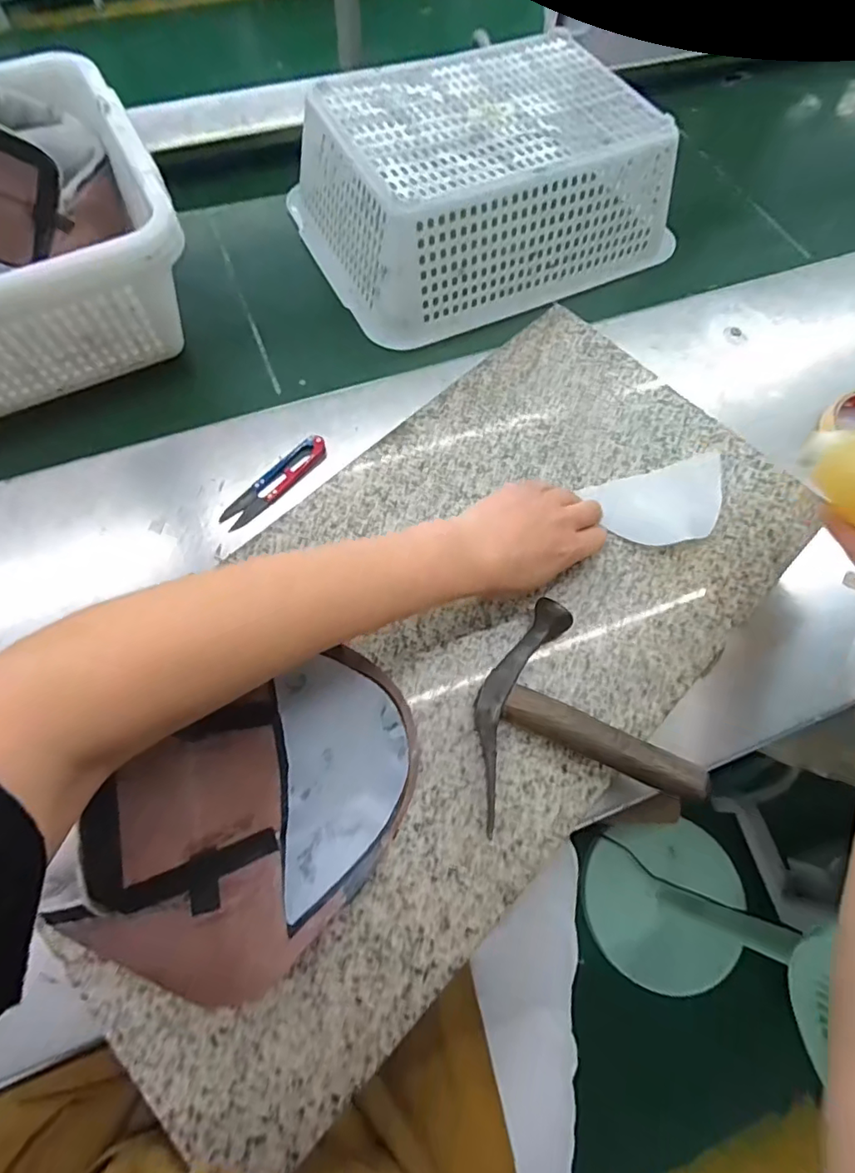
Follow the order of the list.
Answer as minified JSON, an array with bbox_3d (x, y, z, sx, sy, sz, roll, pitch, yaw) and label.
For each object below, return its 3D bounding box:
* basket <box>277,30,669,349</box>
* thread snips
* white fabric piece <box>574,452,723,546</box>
[{"bbox_3d":[0.056,-0.427,0.579,0.355,0.130,0.265,-26,71,-12],"label":"basket"},{"bbox_3d":[-0.124,-0.086,0.435,0.022,0.015,0.104,41,72,14],"label":"thread snips"},{"bbox_3d":[0.193,-0.066,0.424,0.114,0.006,0.067,-17,68,-9],"label":"white fabric piece"}]

